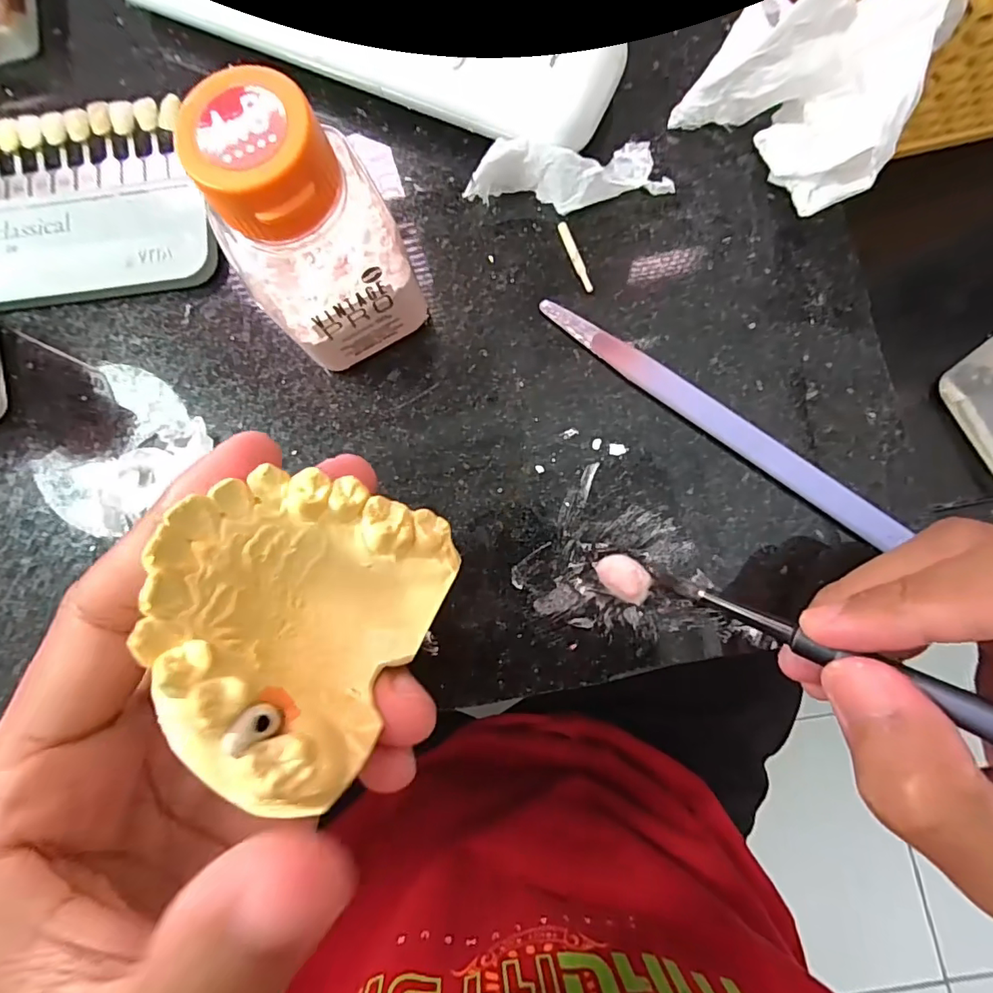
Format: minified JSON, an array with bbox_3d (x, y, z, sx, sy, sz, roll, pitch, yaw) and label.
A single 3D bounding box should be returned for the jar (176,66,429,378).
[{"bbox_3d":[-0.047,-0.065,0.137,0.042,0.074,0.032,-32,83,-3],"label":"jar"}]

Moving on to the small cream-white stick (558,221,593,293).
[{"bbox_3d":[0.026,-0.080,0.171,0.004,0.004,0.026,-21,82,-2],"label":"small cream-white stick"}]

